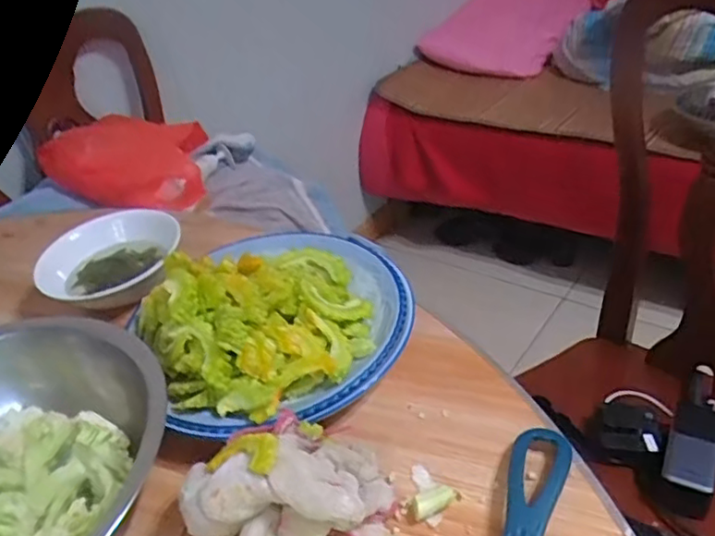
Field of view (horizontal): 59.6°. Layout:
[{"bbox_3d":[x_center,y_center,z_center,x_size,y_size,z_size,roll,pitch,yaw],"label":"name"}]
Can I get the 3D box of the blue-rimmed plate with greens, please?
[{"bbox_3d":[-0.068,0.030,0.526,0.216,0.084,0.225,-5,37,4],"label":"blue-rimmed plate with greens"}]

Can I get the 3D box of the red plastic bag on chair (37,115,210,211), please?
[{"bbox_3d":[-0.367,-0.178,1.013,0.230,0.123,0.164,-10,36,0],"label":"red plastic bag on chair"}]

